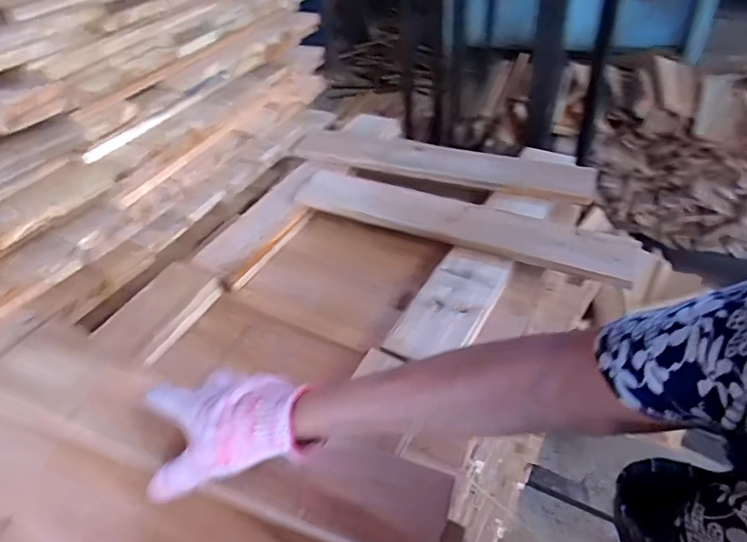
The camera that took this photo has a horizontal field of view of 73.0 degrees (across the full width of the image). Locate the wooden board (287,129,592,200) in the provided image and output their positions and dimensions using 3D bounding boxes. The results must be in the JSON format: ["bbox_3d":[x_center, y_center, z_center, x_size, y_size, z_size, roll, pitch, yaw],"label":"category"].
[{"bbox_3d":[0.093,-0.188,0.864,0.531,0.020,0.101,15,44,23],"label":"wooden board"}]

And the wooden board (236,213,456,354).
[{"bbox_3d":[-0.046,0.001,0.733,0.229,0.020,0.218,24,53,23],"label":"wooden board"}]

